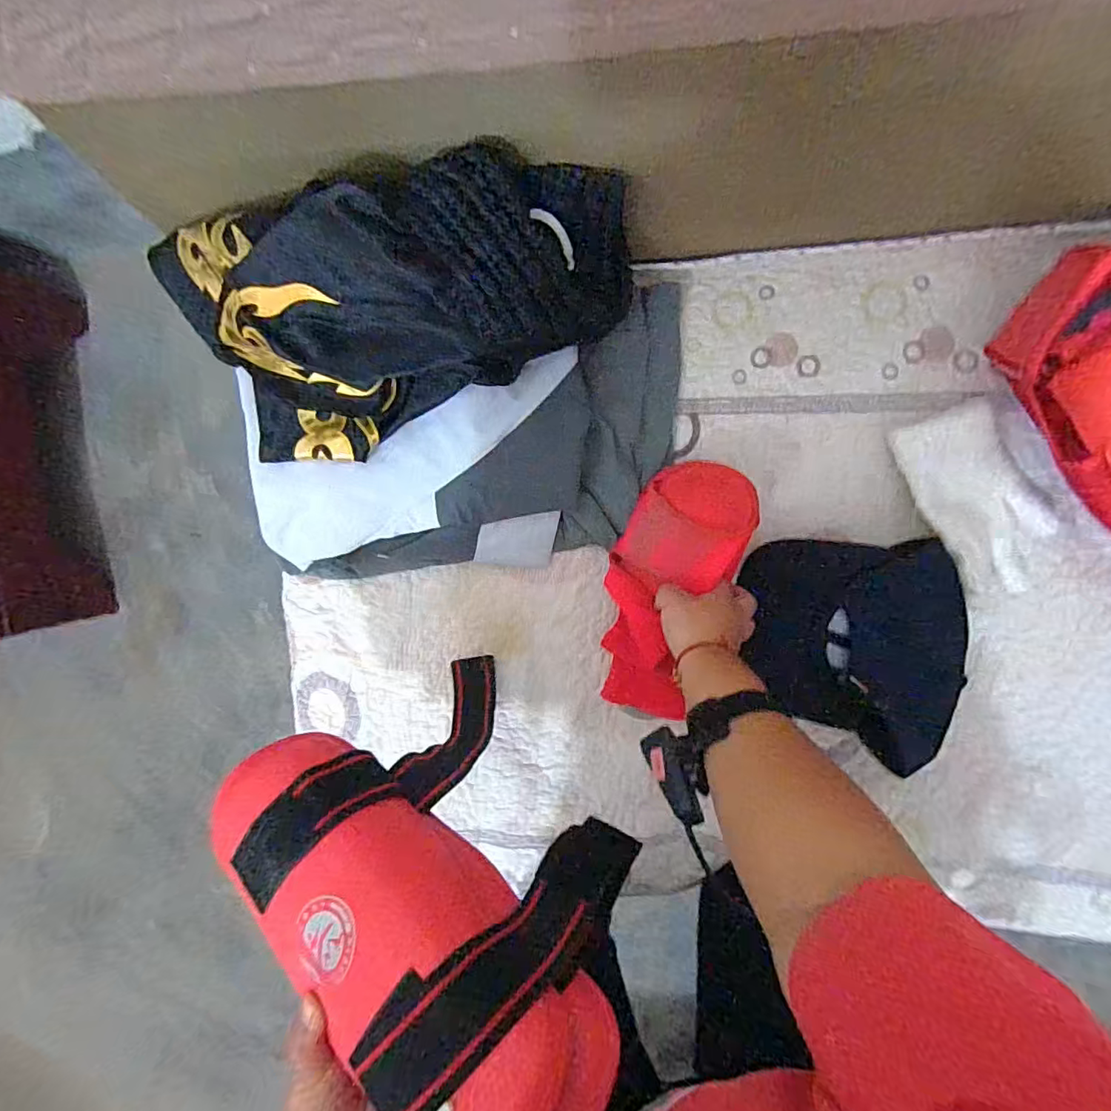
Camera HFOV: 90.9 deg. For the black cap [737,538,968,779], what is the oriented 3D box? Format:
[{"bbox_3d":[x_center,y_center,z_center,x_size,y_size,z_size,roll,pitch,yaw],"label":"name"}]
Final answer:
[{"bbox_3d":[0.292,0.084,0.521,0.185,0.104,0.185,-3,94,8],"label":"black cap"}]

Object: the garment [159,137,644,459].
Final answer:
[{"bbox_3d":[-0.138,-0.194,0.466,0.406,0.142,0.199,-5,94,8],"label":"garment"}]

